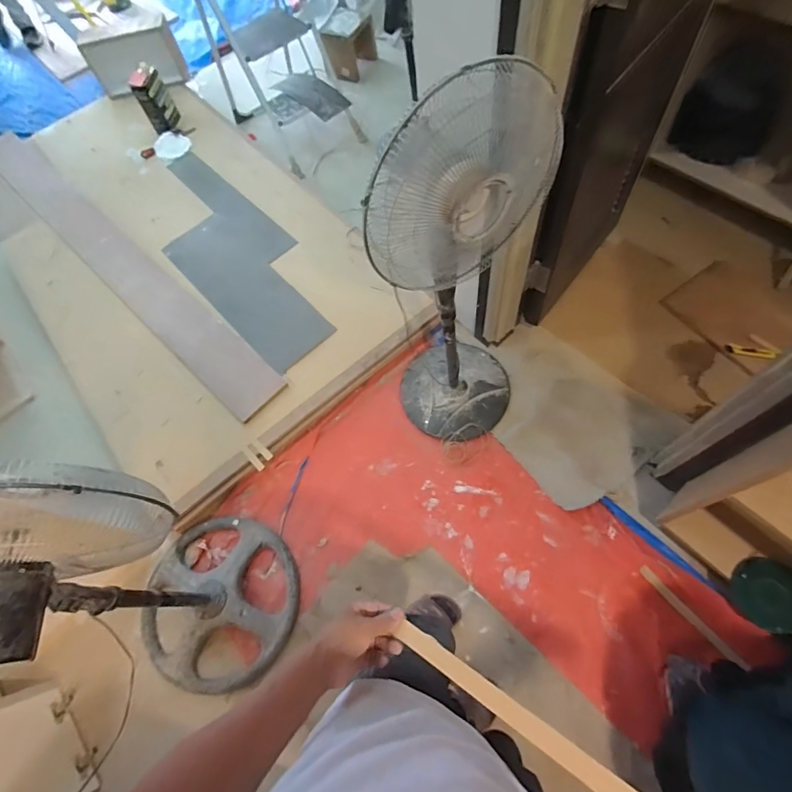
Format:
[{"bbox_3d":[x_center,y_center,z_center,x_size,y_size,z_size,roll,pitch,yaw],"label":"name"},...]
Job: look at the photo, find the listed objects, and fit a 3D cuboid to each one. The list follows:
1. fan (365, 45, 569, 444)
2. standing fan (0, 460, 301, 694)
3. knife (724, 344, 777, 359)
[{"bbox_3d":[0.195,-0.215,1.140,0.347,0.891,0.416,25,71,14],"label":"fan"},{"bbox_3d":[-0.560,0.409,0.950,0.442,0.876,0.432,-4,64,5],"label":"standing fan"},{"bbox_3d":[1.169,-0.147,1.487,0.026,0.025,0.137,-48,40,-15],"label":"knife"}]

